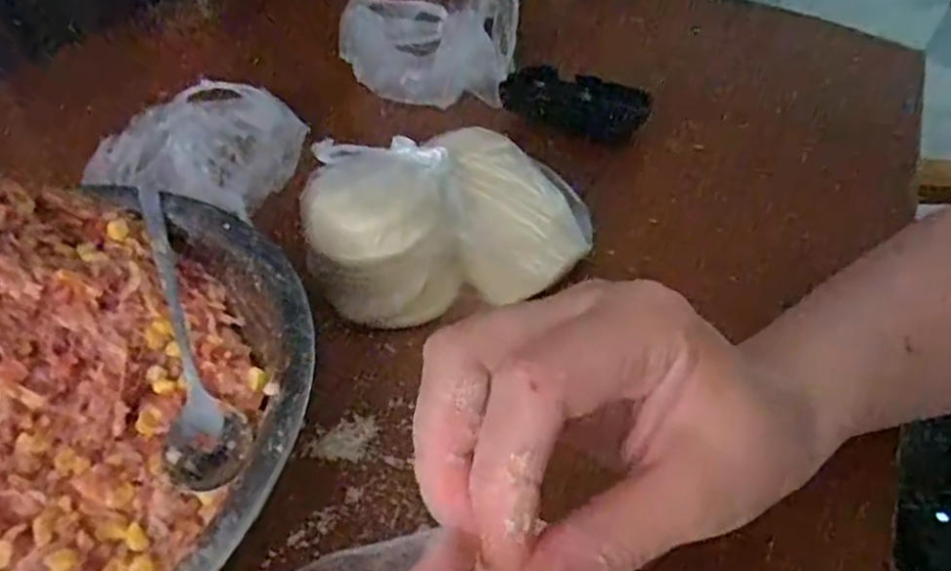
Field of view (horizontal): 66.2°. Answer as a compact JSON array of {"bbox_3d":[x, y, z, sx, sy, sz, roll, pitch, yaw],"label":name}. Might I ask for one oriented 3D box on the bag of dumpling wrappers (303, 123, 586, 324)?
[{"bbox_3d":[-0.012,-0.041,0.398,0.152,0.054,0.112,-5,41,-1],"label":"bag of dumpling wrappers"}]

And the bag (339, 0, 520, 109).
[{"bbox_3d":[-0.041,-0.195,0.581,0.142,0.060,0.106,6,42,12],"label":"bag"}]

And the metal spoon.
[{"bbox_3d":[-0.130,0.014,0.320,0.032,0.013,0.160,-18,58,-15],"label":"metal spoon"}]

